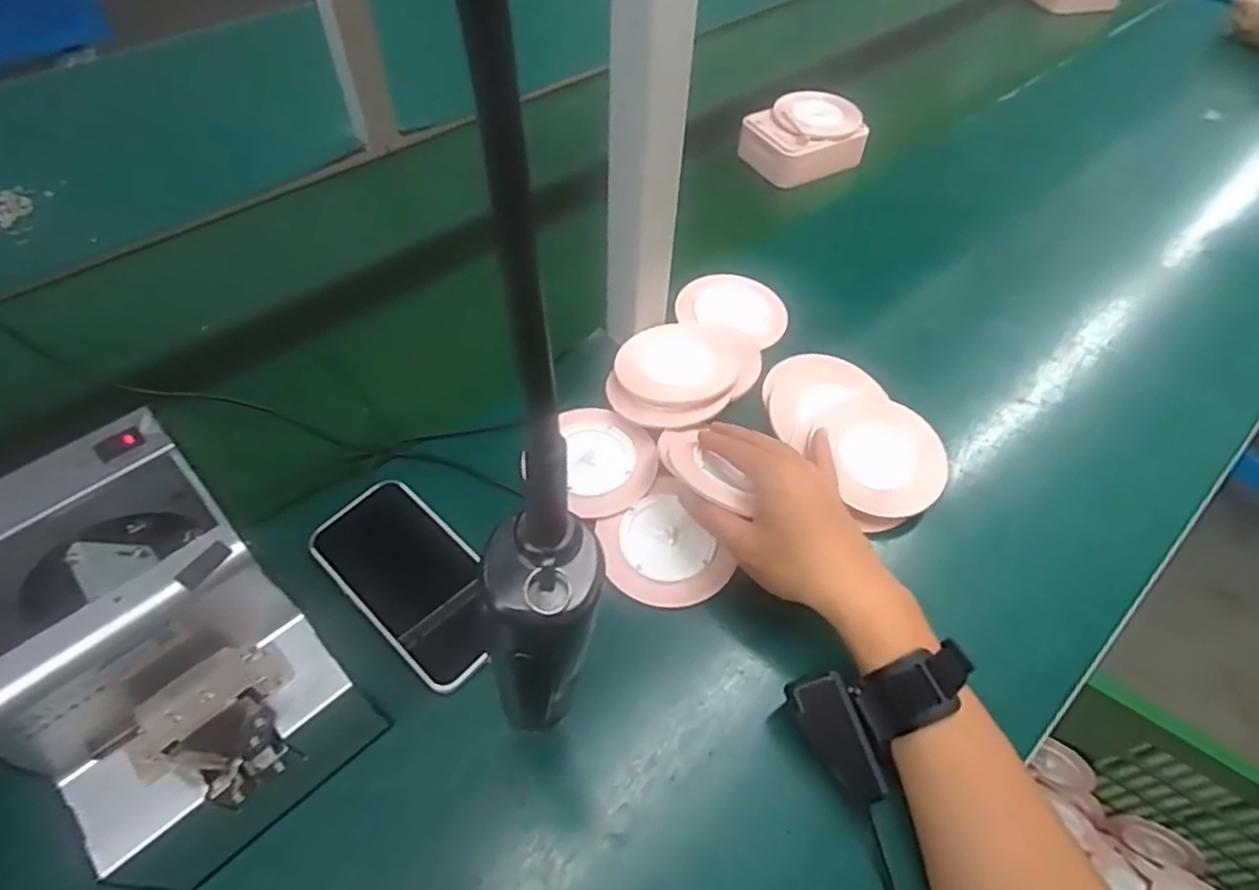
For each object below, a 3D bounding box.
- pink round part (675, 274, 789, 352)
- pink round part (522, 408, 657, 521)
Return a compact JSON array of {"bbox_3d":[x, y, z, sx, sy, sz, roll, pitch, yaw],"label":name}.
[{"bbox_3d":[0.098,-0.131,0.636,0.100,0.012,0.090,16,54,10],"label":"pink round part"},{"bbox_3d":[-0.025,0.012,0.522,0.089,0.011,0.086,1,53,-1],"label":"pink round part"}]

